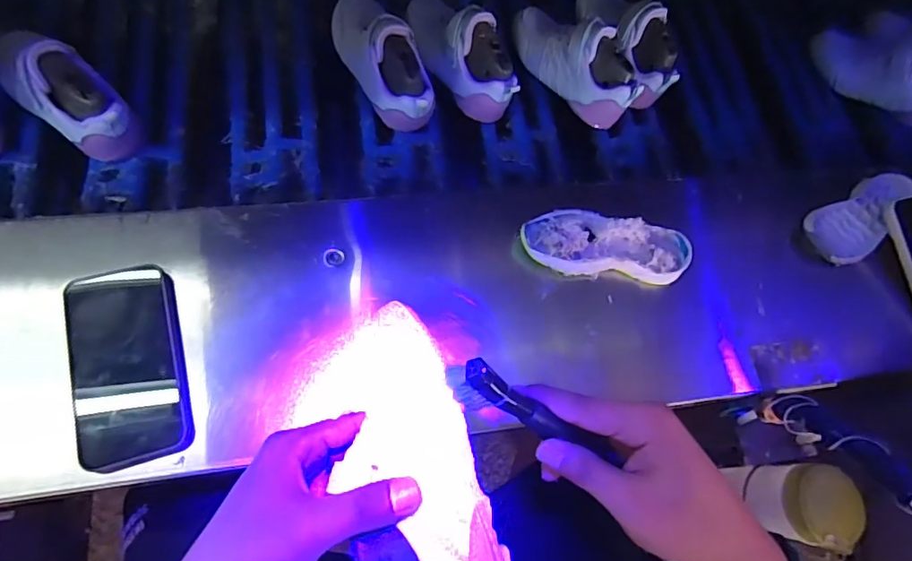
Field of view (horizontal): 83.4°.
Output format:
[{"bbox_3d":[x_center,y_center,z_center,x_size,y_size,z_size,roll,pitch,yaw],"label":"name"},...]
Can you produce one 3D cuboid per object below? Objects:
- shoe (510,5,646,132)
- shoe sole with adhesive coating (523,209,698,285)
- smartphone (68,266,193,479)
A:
[{"bbox_3d":[0.140,-0.270,0.621,0.084,0.076,0.188,-40,75,-9],"label":"shoe"},{"bbox_3d":[0.152,-0.037,0.510,0.167,0.034,0.067,5,83,-6],"label":"shoe sole with adhesive coating"},{"bbox_3d":[-0.272,0.067,0.426,0.079,0.018,0.164,-12,75,-19],"label":"smartphone"}]

